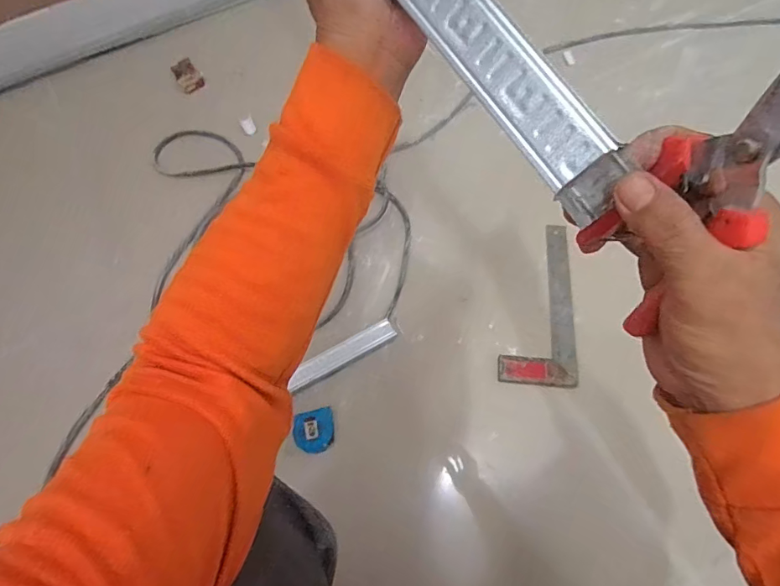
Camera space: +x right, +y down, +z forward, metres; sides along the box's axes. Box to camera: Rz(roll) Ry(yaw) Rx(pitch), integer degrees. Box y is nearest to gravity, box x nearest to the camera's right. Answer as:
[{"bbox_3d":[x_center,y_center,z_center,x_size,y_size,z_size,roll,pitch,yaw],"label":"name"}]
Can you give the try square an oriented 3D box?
[{"bbox_3d":[0.246,0.012,0.799,0.119,0.014,0.289,4,65,4],"label":"try square"}]

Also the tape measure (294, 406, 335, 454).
[{"bbox_3d":[-0.110,0.202,0.690,0.056,0.031,0.058,-15,65,-6],"label":"tape measure"}]

